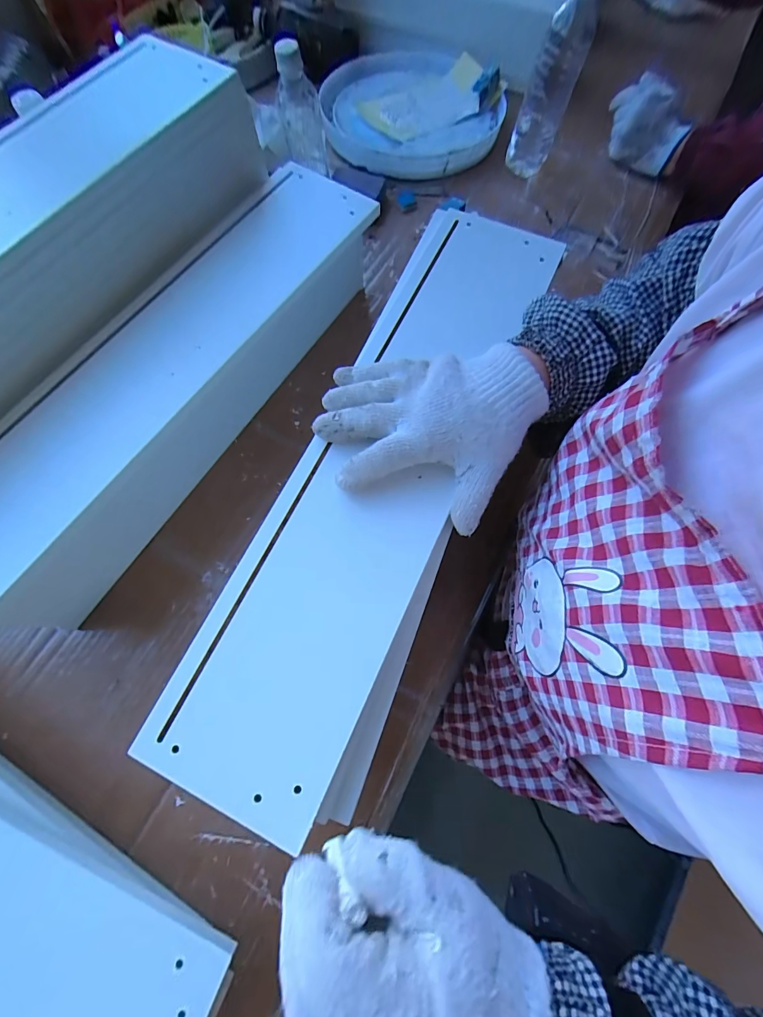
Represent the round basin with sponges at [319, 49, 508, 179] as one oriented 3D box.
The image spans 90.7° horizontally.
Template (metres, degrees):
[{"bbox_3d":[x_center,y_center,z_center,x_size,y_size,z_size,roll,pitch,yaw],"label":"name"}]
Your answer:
[{"bbox_3d":[0.053,-0.701,0.660,0.312,0.048,0.298,0,77,1],"label":"round basin with sponges"}]

